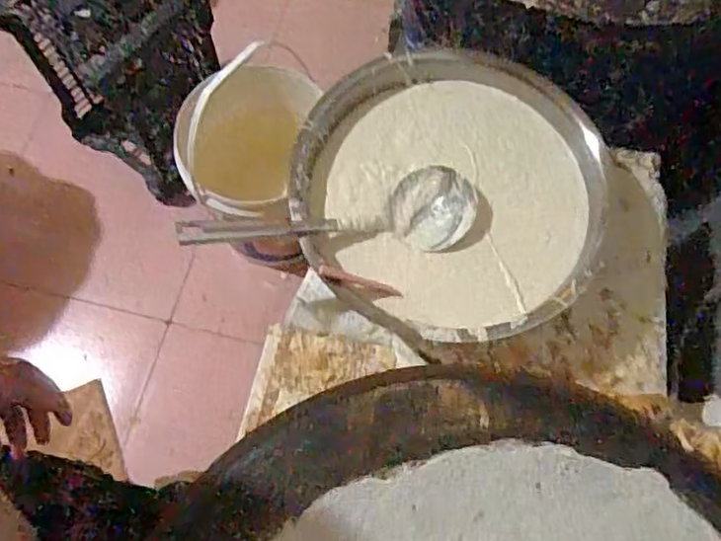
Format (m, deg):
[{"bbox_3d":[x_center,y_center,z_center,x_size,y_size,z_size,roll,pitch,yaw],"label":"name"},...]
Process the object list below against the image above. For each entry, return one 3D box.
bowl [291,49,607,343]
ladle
[{"bbox_3d":[0.103,-0.085,0.813,0.349,0.141,0.373,0,69,-1],"label":"bowl"},{"bbox_3d":[-0.031,-0.065,0.767,0.363,0.046,0.098,-6,65,-16],"label":"ladle"}]

